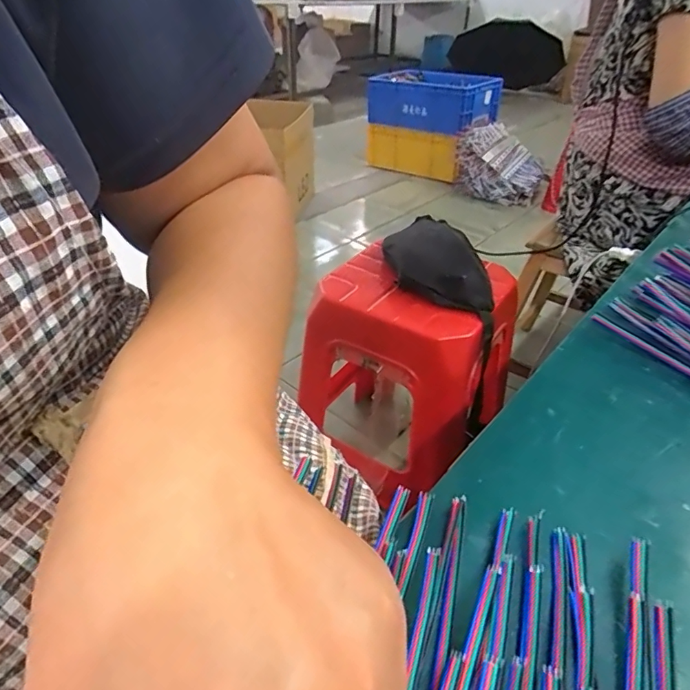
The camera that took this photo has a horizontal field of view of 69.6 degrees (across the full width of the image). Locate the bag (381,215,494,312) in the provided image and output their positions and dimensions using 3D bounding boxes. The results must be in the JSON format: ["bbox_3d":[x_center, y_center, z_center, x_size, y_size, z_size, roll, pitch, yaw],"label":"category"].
[{"bbox_3d":[0.144,-0.146,0.837,0.124,0.060,0.264,-9,39,-12],"label":"bag"}]

